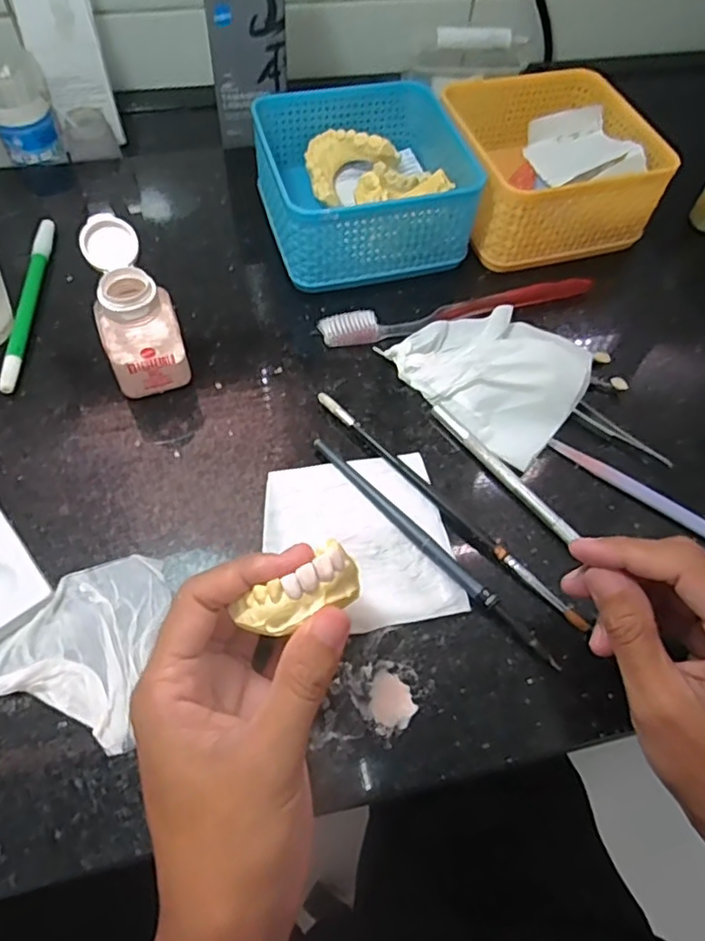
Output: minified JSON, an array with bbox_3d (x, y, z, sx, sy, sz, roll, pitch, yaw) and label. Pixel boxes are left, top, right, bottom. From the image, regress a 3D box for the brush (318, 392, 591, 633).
[{"bbox_3d":[0.049,0.016,0.333,0.008,0.010,0.185,-39,68,-24],"label":"brush"}]

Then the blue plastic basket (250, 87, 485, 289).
[{"bbox_3d":[0.007,-0.201,0.434,0.128,0.068,0.134,-13,60,-11],"label":"blue plastic basket"}]

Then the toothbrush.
[{"bbox_3d":[0.071,-0.105,0.410,0.188,0.011,0.023,-12,59,-10],"label":"toothbrush"}]

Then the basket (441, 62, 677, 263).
[{"bbox_3d":[0.137,-0.219,0.451,0.133,0.071,0.130,-11,59,-10],"label":"basket"}]

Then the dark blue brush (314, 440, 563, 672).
[{"bbox_3d":[0.040,0.038,0.320,0.010,0.007,0.165,-36,66,-23],"label":"dark blue brush"}]

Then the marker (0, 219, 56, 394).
[{"bbox_3d":[-0.206,-0.108,0.395,0.010,0.014,0.145,-2,58,-5],"label":"marker"}]

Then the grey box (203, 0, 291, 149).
[{"bbox_3d":[-0.078,-0.314,0.466,0.056,0.125,0.052,-3,58,-5],"label":"grey box"}]

